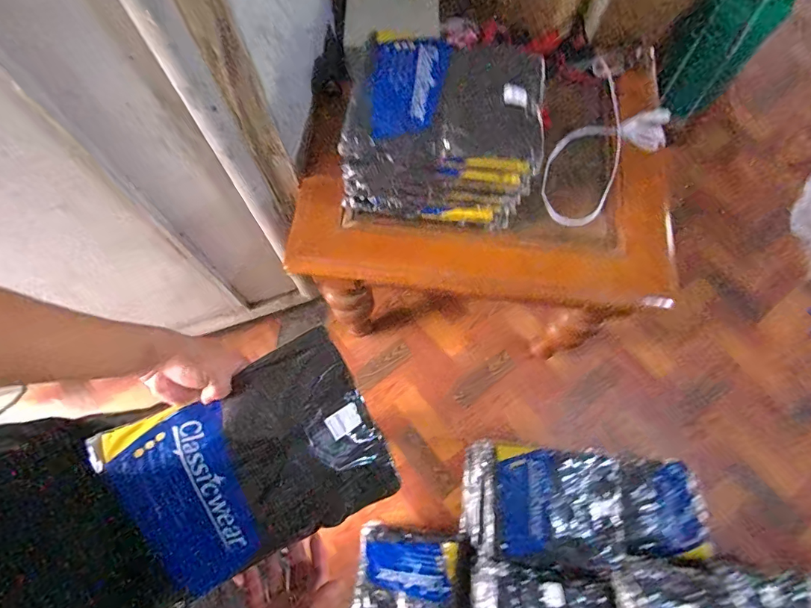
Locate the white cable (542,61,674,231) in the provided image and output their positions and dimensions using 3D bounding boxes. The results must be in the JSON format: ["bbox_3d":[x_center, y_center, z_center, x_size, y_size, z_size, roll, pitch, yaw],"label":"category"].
[{"bbox_3d":[0.380,-0.297,0.817,0.183,0.040,0.380,26,74,7],"label":"white cable"}]

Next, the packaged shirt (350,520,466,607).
[{"bbox_3d":[0.006,0.658,0.964,0.249,0.055,0.280,8,73,1],"label":"packaged shirt"}]

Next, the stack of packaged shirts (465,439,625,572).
[{"bbox_3d":[0.297,0.453,1.014,0.290,0.263,0.225,7,73,1],"label":"stack of packaged shirts"}]

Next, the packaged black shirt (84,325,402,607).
[{"bbox_3d":[-0.160,0.172,0.465,0.258,0.053,0.198,-27,76,-9],"label":"packaged black shirt"}]

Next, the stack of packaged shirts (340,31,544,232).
[{"bbox_3d":[0.054,-0.273,0.709,0.282,0.193,0.216,7,73,1],"label":"stack of packaged shirts"}]

